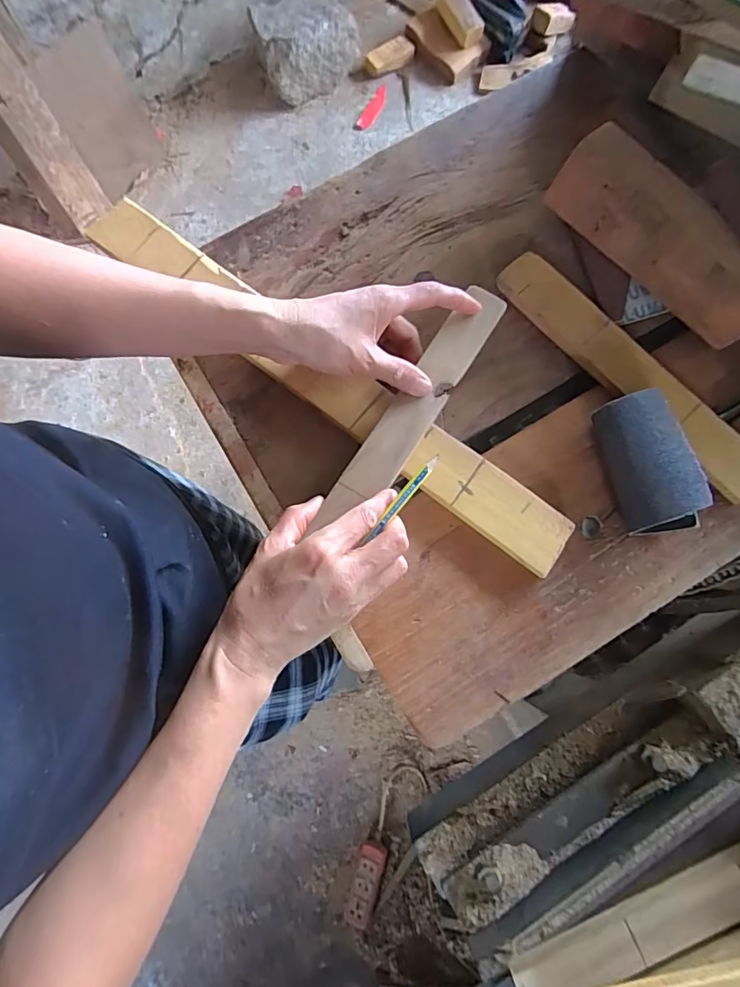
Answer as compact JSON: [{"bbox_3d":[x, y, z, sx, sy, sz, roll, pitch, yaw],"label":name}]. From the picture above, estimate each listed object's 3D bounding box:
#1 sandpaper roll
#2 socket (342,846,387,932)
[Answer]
[{"bbox_3d":[0.218,-0.024,0.385,0.059,0.036,0.108,-11,79,-1],"label":"sandpaper roll"},{"bbox_3d":[-0.010,0.857,1.070,0.062,0.044,0.167,16,80,4],"label":"socket"}]

